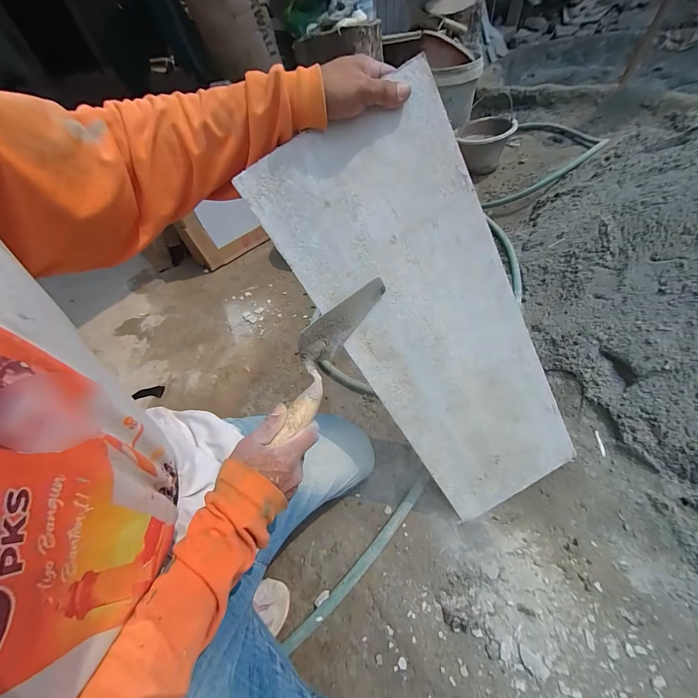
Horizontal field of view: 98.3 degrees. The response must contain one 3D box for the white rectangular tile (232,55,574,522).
[{"bbox_3d":[0.152,0.001,0.460,0.254,0.658,0.011,-34,22,1],"label":"white rectangular tile"}]

